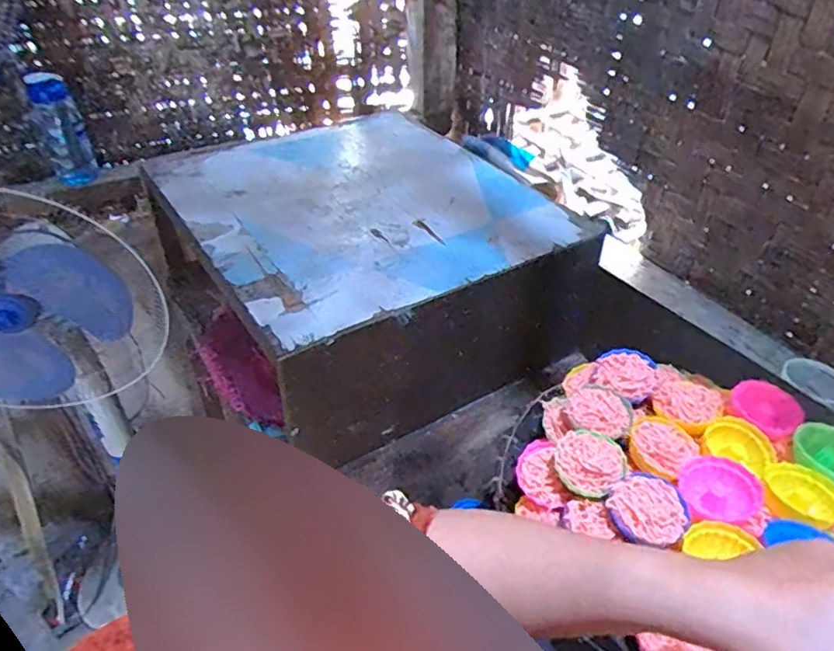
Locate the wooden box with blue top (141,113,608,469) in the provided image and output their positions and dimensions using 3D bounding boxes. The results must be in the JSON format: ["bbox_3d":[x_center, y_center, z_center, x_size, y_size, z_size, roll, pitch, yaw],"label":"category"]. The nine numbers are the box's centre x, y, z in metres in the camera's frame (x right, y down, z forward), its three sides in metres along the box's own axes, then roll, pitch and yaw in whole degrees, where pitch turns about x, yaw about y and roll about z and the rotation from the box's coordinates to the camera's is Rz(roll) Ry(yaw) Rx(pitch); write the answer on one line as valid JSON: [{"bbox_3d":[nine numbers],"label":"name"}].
[{"bbox_3d":[-0.090,-0.119,1.050,0.533,0.232,0.604,-20,43,-25],"label":"wooden box with blue top"}]

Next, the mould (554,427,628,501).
[{"bbox_3d":[0.150,0.122,0.533,0.057,0.029,0.059,16,40,19],"label":"mould"}]

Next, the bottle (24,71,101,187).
[{"bbox_3d":[-0.679,-0.376,1.157,0.083,0.199,0.083,-21,43,-25],"label":"bottle"}]

